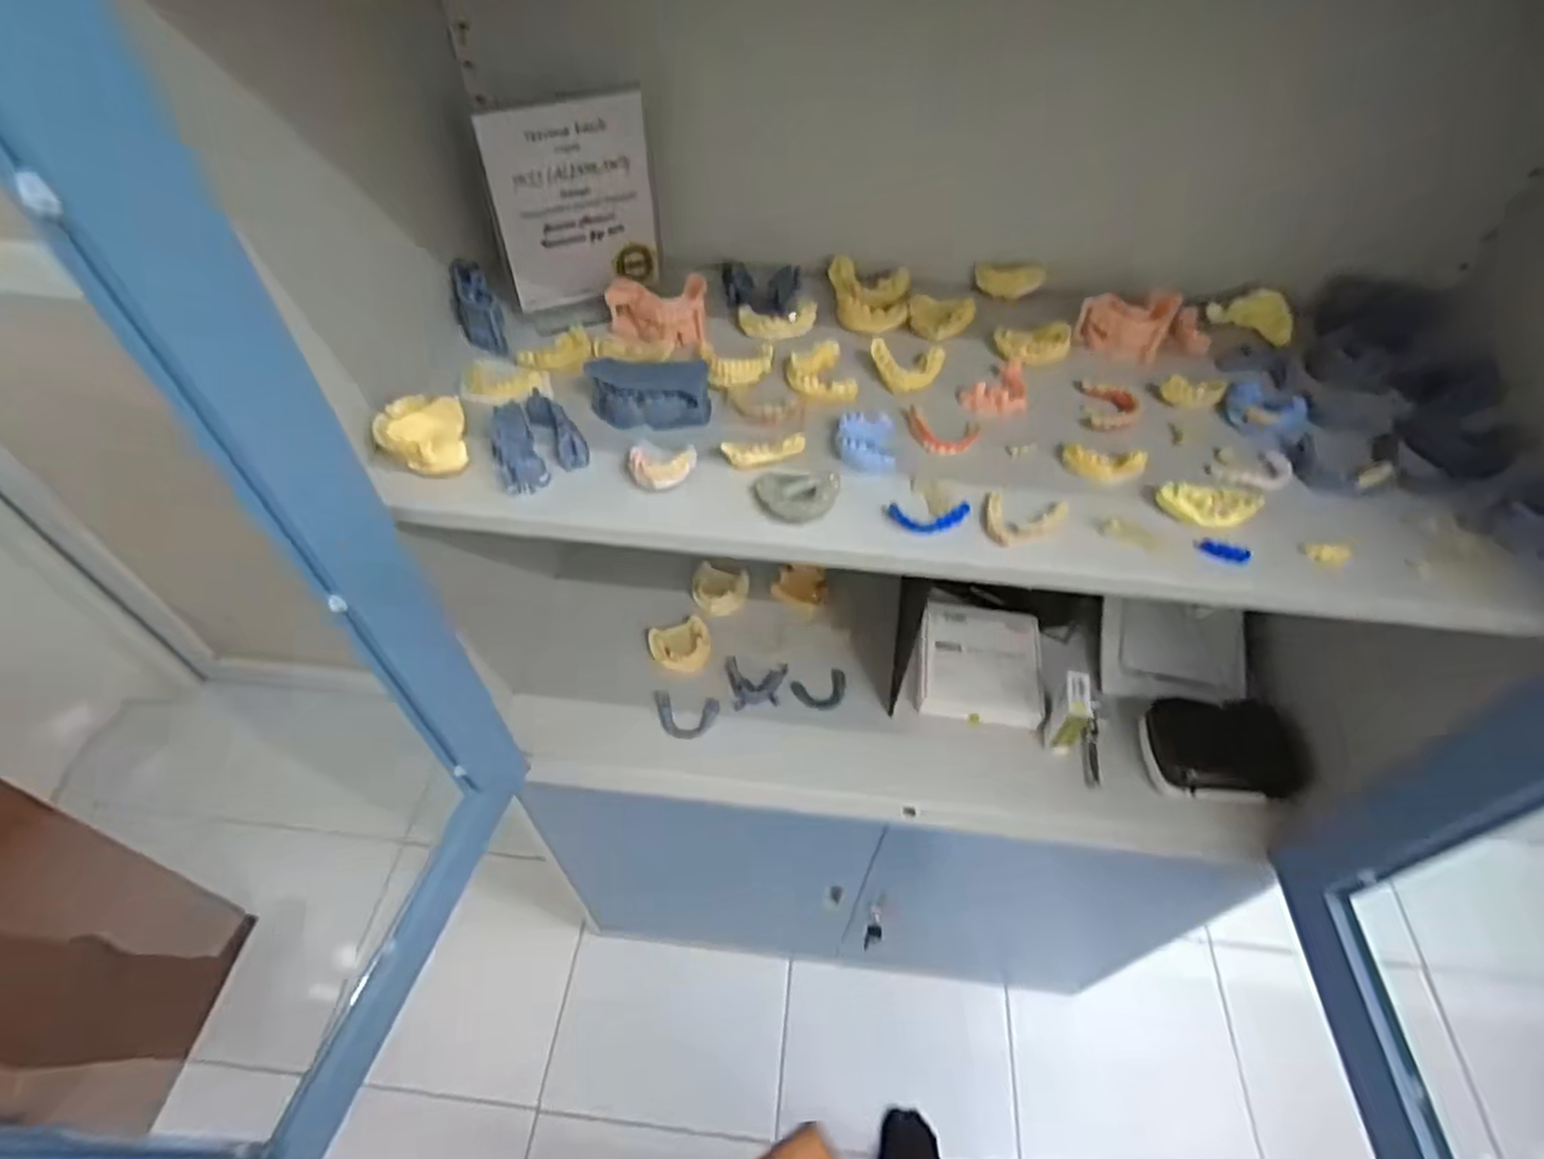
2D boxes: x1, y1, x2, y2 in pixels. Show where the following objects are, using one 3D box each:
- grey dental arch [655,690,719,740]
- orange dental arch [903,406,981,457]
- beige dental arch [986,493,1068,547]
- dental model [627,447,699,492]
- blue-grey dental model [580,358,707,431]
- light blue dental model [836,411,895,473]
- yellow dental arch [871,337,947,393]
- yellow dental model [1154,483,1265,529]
[{"bbox_3d":[-0.104,0.160,0.881,0.077,0.026,0.051,7,51,4],"label":"grey dental arch"},{"bbox_3d":[0.135,-0.114,0.589,0.061,0.019,0.046,6,51,3],"label":"orange dental arch"},{"bbox_3d":[0.180,-0.041,0.530,0.058,0.012,0.039,7,51,4],"label":"beige dental arch"},{"bbox_3d":[-0.079,-0.082,0.548,0.049,0.017,0.030,-4,52,-5],"label":"dental model"},{"bbox_3d":[-0.097,-0.147,0.593,0.093,0.040,0.034,-2,51,-3],"label":"blue-grey dental model"},{"bbox_3d":[0.072,-0.104,0.573,0.041,0.016,0.060,3,51,1],"label":"light blue dental model"},{"bbox_3d":[0.112,-0.176,0.626,0.061,0.019,0.051,8,52,5],"label":"yellow dental arch"},{"bbox_3d":[0.312,-0.054,0.535,0.065,0.021,0.026,15,52,10],"label":"yellow dental model"}]

